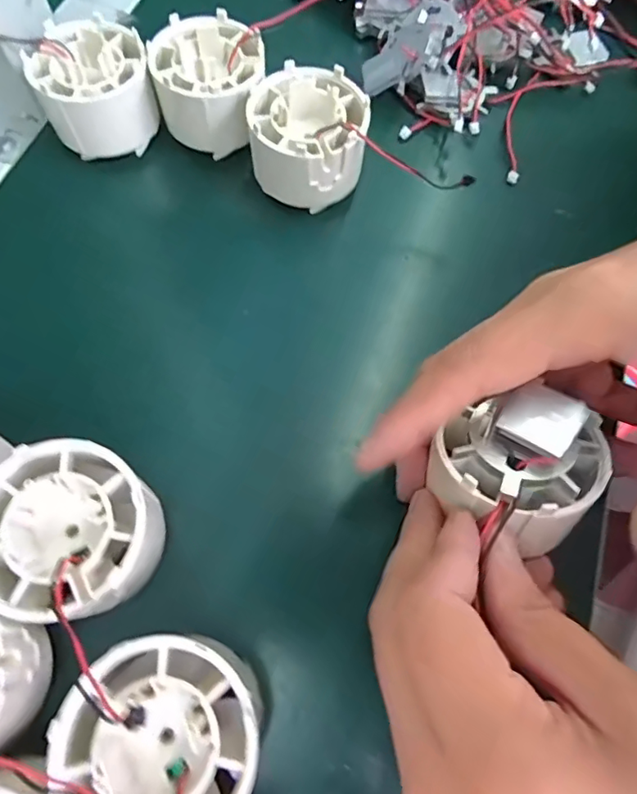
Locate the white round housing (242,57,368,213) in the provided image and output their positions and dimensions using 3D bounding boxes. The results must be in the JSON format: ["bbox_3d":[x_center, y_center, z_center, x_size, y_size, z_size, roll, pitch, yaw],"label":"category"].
[{"bbox_3d":[-0.005,-0.114,0.239,0.049,0.042,0.051,3,67,-1],"label":"white round housing"}]

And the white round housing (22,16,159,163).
[{"bbox_3d":[-0.103,-0.142,0.247,0.050,0.040,0.050,1,68,-2],"label":"white round housing"}]

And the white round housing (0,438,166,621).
[{"bbox_3d":[-0.078,0.041,0.166,0.050,0.028,0.050,1,68,-2],"label":"white round housing"}]

